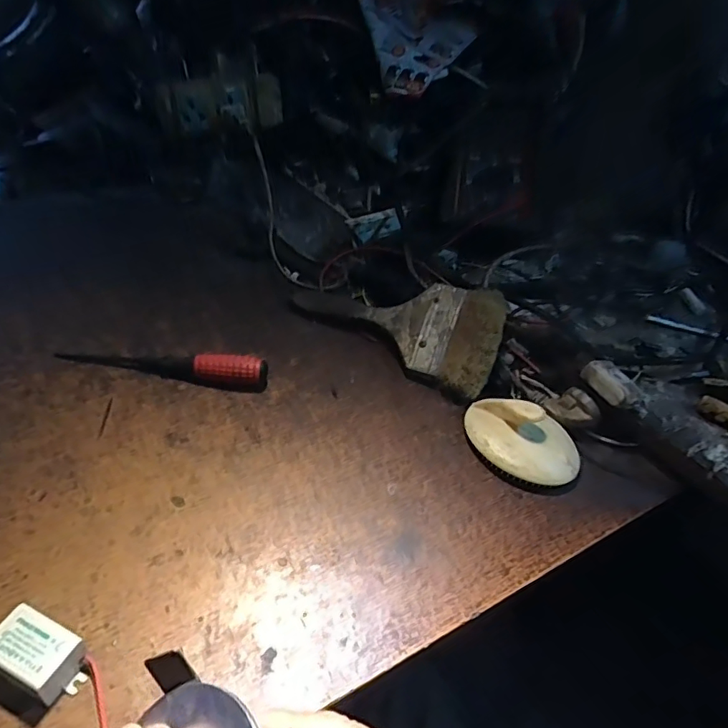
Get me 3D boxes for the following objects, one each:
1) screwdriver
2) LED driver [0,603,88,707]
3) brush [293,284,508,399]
[{"bbox_3d":[-0.163,0.000,0.435,0.166,0.019,0.020,5,42,-2],"label":"screwdriver"},{"bbox_3d":[-0.164,0.146,0.269,0.044,0.023,0.028,20,44,13],"label":"LED driver"},{"bbox_3d":[0.038,-0.053,0.499,0.196,0.015,0.095,29,78,27],"label":"brush"}]

